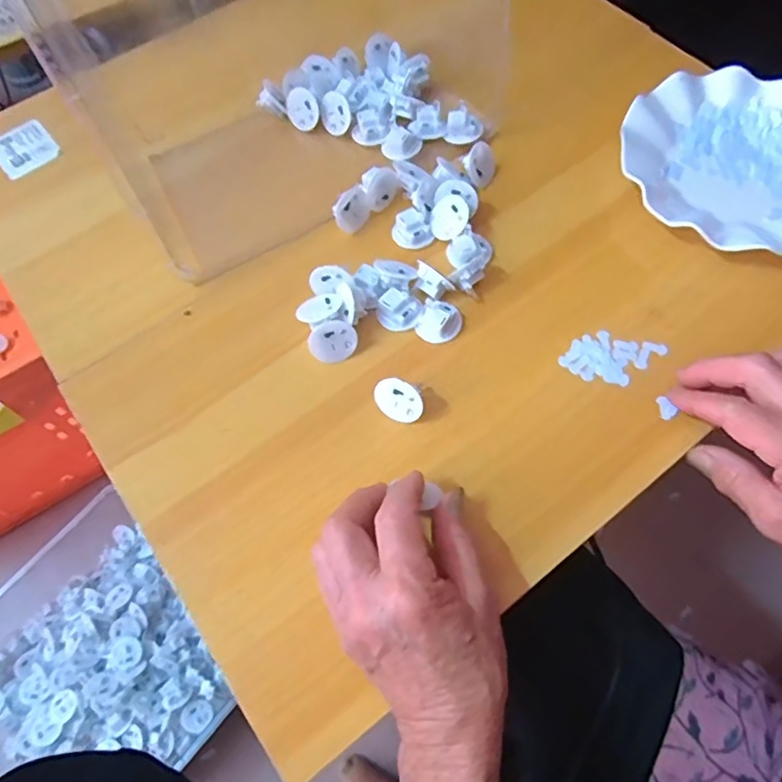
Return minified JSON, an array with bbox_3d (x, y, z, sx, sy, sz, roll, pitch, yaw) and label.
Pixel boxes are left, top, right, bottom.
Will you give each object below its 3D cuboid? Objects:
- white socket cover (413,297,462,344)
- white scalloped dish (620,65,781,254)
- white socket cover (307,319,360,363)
[{"bbox_3d":[0.035,-0.051,0.414,0.028,0.017,0.033,28,69,15],"label":"white socket cover"},{"bbox_3d":[0.272,-0.175,0.467,0.182,0.037,0.179,-1,64,2],"label":"white scalloped dish"},{"bbox_3d":[-0.039,-0.034,0.403,0.032,0.028,0.012,-30,22,2],"label":"white socket cover"}]

